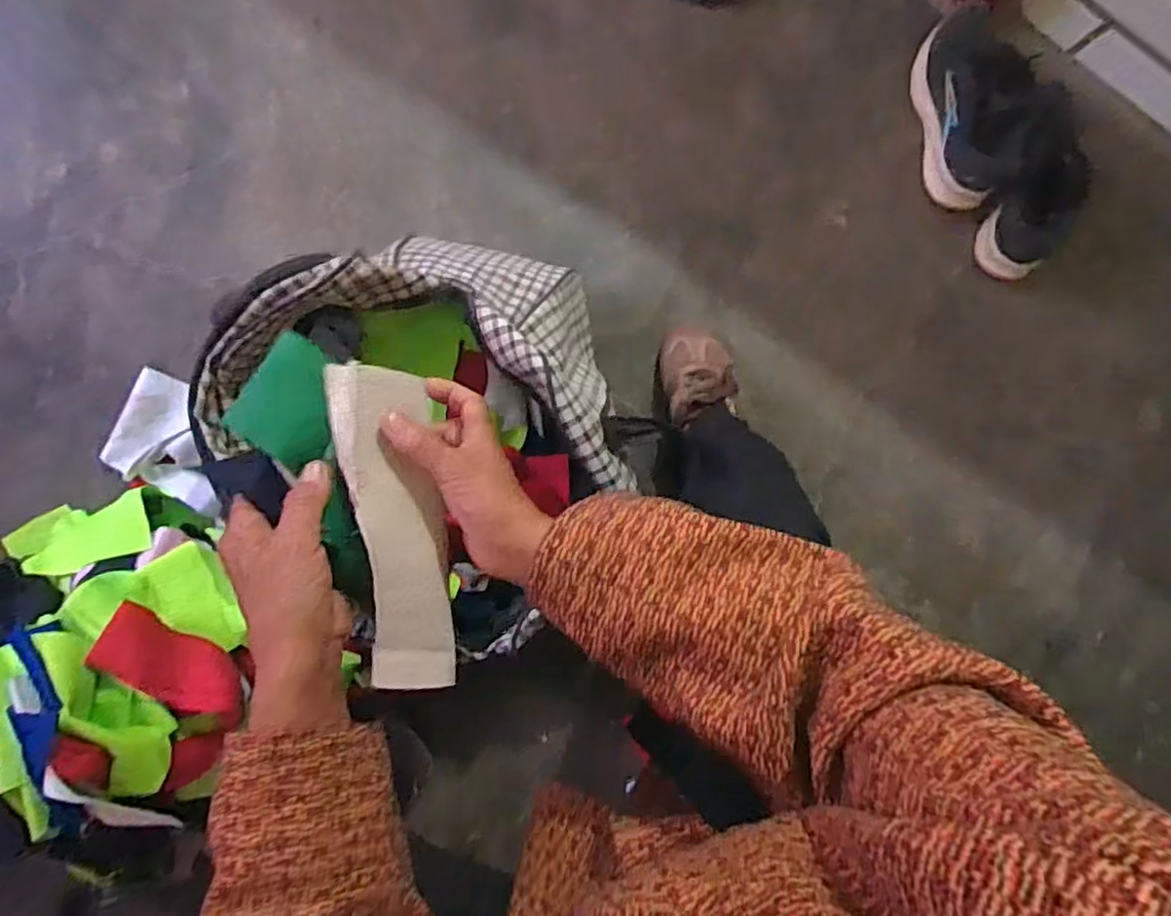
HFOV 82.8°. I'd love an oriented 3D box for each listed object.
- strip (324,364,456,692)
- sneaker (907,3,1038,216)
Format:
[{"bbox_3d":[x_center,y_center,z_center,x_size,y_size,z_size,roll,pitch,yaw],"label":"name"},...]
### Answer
[{"bbox_3d":[-0.118,0.044,0.416,0.061,0.022,0.200,-7,89,-49],"label":"strip"},{"bbox_3d":[0.502,-0.452,0.865,0.109,0.089,0.235,-9,91,-7],"label":"sneaker"}]

